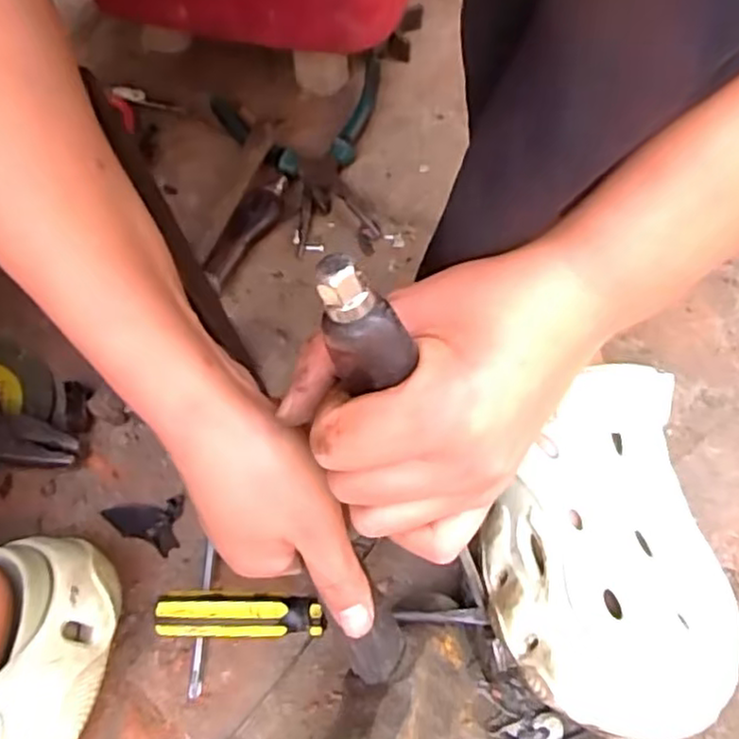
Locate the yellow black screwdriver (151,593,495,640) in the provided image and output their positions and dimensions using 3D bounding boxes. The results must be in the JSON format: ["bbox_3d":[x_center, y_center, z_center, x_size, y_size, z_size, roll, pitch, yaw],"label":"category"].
[{"bbox_3d":[-0.024,0.121,0.346,0.157,0.021,0.020,0,59,1],"label":"yellow black screwdriver"}]

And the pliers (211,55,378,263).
[{"bbox_3d":[-0.047,-0.169,0.553,0.136,0.032,0.160,-10,60,-5],"label":"pliers"}]

